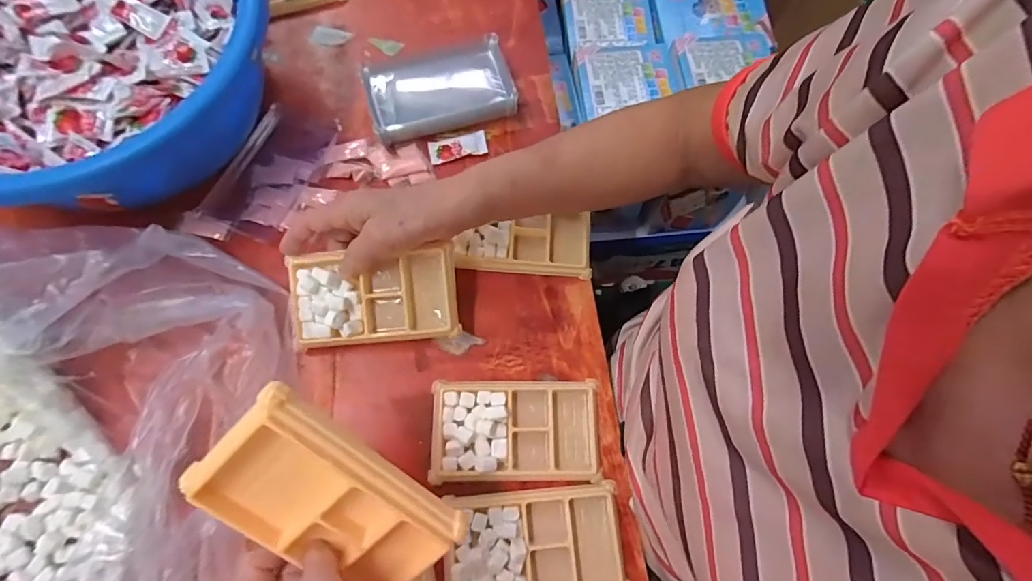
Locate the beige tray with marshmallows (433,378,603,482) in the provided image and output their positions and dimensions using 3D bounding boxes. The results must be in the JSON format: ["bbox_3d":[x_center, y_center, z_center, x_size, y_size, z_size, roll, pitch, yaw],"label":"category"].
[{"bbox_3d":[0.000,0.113,0.394,0.137,0.016,0.080,1,71,-2],"label":"beige tray with marshmallows"}]

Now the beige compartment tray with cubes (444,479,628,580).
[{"bbox_3d":[0.015,0.194,0.368,0.135,0.018,0.080,-3,72,-4],"label":"beige compartment tray with cubes"}]

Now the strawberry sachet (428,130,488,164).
[{"bbox_3d":[-0.058,-0.144,0.483,0.057,0.009,0.025,-12,72,-7],"label":"strawberry sachet"}]

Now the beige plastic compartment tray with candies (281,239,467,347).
[{"bbox_3d":[-0.116,0.007,0.398,0.132,0.028,0.074,-4,91,-2],"label":"beige plastic compartment tray with candies"}]

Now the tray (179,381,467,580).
[{"bbox_3d":[-0.104,0.117,0.272,0.131,0.024,0.076,43,103,-15],"label":"tray"}]

